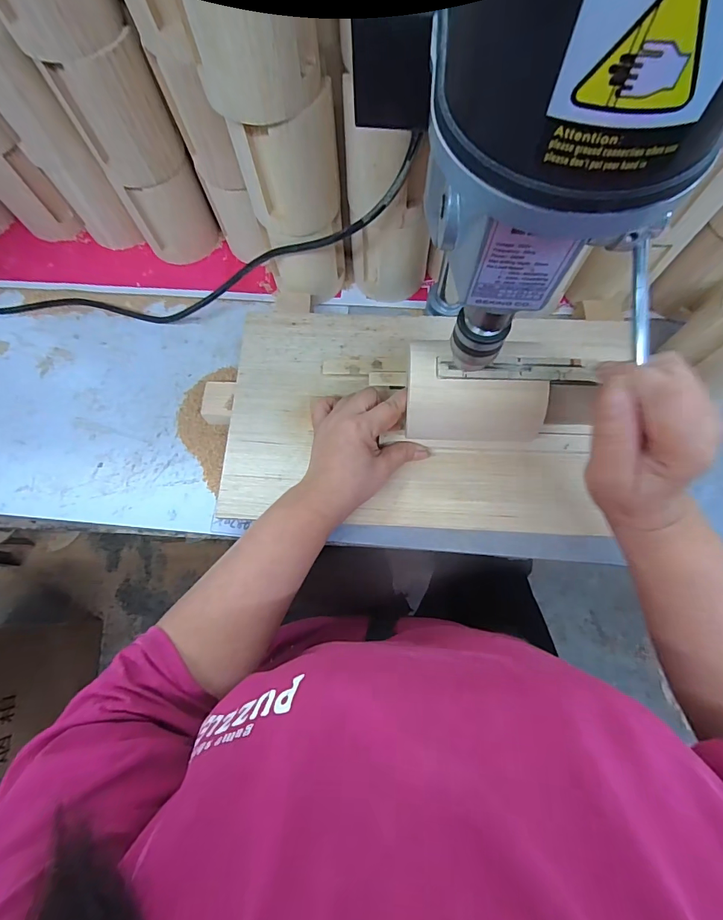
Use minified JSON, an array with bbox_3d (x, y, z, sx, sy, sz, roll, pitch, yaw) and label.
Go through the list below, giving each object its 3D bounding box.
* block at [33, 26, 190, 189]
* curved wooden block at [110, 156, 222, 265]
[{"bbox_3d":[-0.203,-0.288,0.361,0.073,0.096,0.043,-32,76,-7],"label":"block"},{"bbox_3d":[-0.202,-0.263,0.461,0.077,0.093,0.045,-32,74,-8],"label":"curved wooden block"}]

